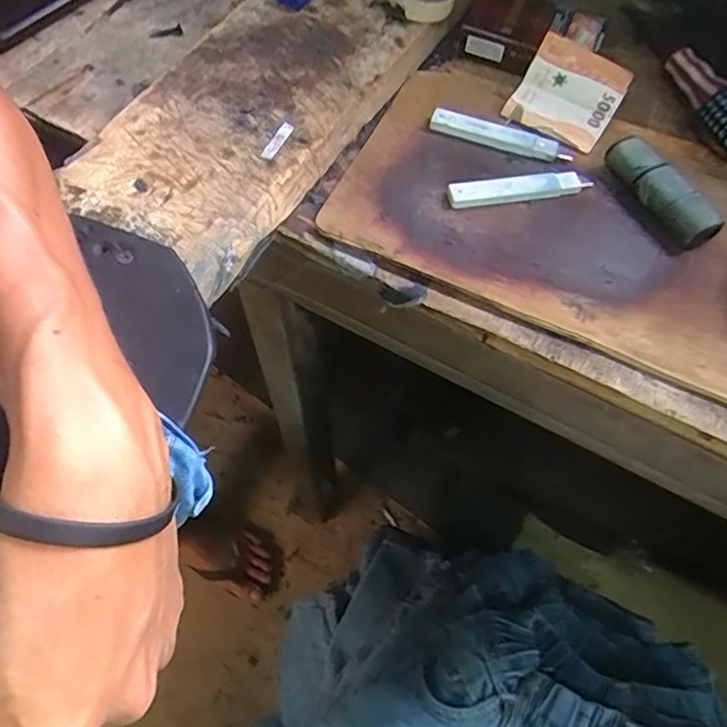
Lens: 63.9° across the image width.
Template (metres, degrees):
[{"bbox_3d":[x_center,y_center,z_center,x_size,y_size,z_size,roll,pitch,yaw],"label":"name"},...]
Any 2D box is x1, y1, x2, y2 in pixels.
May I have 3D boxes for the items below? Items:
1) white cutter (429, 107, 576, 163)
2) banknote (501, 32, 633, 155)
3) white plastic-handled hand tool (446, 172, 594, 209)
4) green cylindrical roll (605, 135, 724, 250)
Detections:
[{"bbox_3d":[0.090,-0.149,0.380,0.094,0.014,0.017,17,63,8],"label":"white cutter"},{"bbox_3d":[0.136,-0.182,0.391,0.065,0.030,0.060,31,66,14],"label":"banknote"},{"bbox_3d":[0.097,-0.109,0.360,0.090,0.011,0.015,-11,63,-7],"label":"white plastic-handled hand tool"},{"bbox_3d":[0.181,-0.105,0.354,0.025,0.018,0.077,-23,65,-13],"label":"green cylindrical roll"}]

